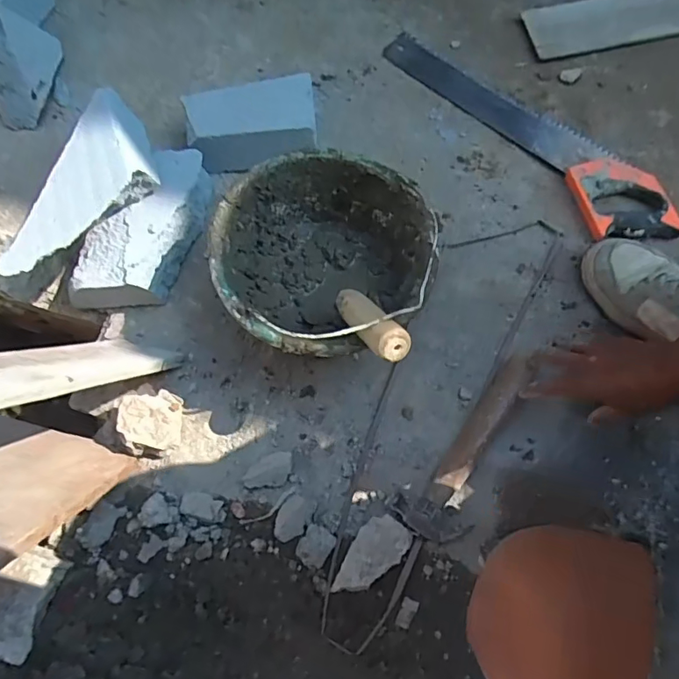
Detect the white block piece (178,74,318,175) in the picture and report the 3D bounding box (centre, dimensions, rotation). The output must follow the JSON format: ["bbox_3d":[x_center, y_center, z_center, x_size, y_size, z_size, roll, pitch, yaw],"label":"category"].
[{"bbox_3d":[-0.126,-0.325,0.785,0.189,0.078,0.115,-9,71,-3],"label":"white block piece"}]

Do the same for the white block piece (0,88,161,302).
[{"bbox_3d":[-0.311,-0.181,0.643,0.112,0.068,0.275,23,73,8],"label":"white block piece"}]

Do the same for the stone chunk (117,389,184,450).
[{"bbox_3d":[-0.233,0.101,0.651,0.072,0.048,0.069,0,71,3],"label":"stone chunk"}]

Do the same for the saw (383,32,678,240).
[{"bbox_3d":[0.296,-0.337,0.811,0.127,0.031,0.530,-38,75,-12],"label":"saw"}]

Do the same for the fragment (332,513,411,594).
[{"bbox_3d":[0.037,0.254,0.606,0.053,0.022,0.102,38,75,12],"label":"fragment"}]

